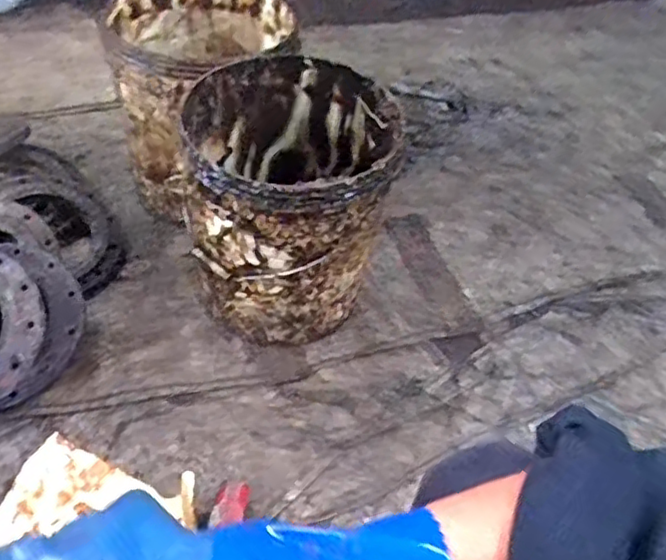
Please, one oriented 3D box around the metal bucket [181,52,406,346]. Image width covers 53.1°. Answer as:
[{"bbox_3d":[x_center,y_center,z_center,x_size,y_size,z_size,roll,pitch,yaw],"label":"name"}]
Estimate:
[{"bbox_3d":[-0.066,-0.116,0.995,0.289,0.291,0.291,4,47,-4],"label":"metal bucket"}]

